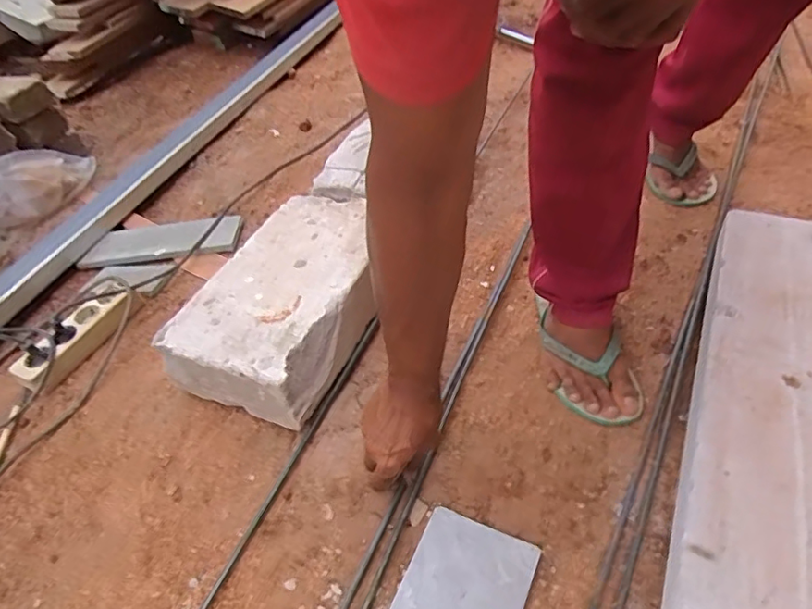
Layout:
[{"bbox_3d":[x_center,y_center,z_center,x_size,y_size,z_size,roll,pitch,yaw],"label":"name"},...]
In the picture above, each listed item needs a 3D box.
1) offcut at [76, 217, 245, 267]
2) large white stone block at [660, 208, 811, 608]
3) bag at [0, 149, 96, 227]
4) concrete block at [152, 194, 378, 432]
[{"bbox_3d":[-0.449,-0.119,1.014,0.281,0.015,0.106,-7,48,1],"label":"offcut"},{"bbox_3d":[0.432,0.100,0.615,0.203,0.092,0.596,17,50,19],"label":"large white stone block"},{"bbox_3d":[-0.749,-0.262,1.106,0.100,0.109,0.249,20,51,21],"label":"bag"},{"bbox_3d":[-0.151,-0.009,0.781,0.199,0.114,0.349,14,50,19],"label":"concrete block"}]

